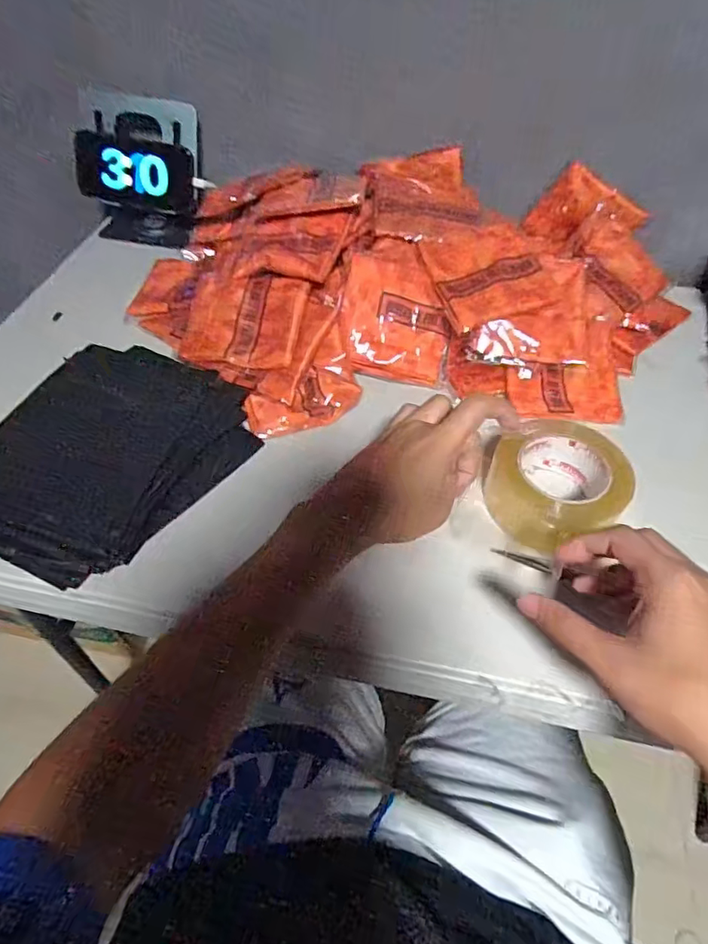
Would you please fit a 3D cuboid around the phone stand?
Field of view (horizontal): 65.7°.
[{"bbox_3d":[-0.288,-0.400,0.750,0.171,0.175,0.064,0,51,-4],"label":"phone stand"}]

